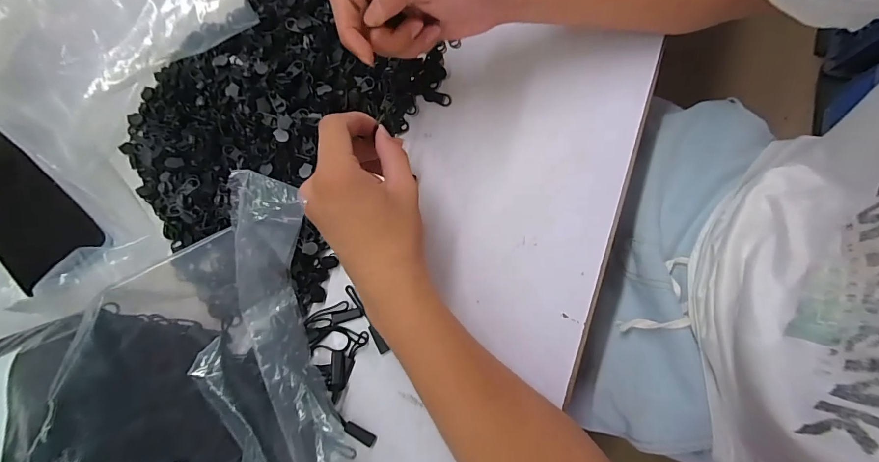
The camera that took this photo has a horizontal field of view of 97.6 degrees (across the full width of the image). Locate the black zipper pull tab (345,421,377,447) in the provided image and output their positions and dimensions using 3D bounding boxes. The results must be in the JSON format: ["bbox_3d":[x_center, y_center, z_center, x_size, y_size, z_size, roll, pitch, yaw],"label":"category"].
[{"bbox_3d":[-0.060,0.153,0.289,0.025,0.004,0.010,31,80,6],"label":"black zipper pull tab"}]

